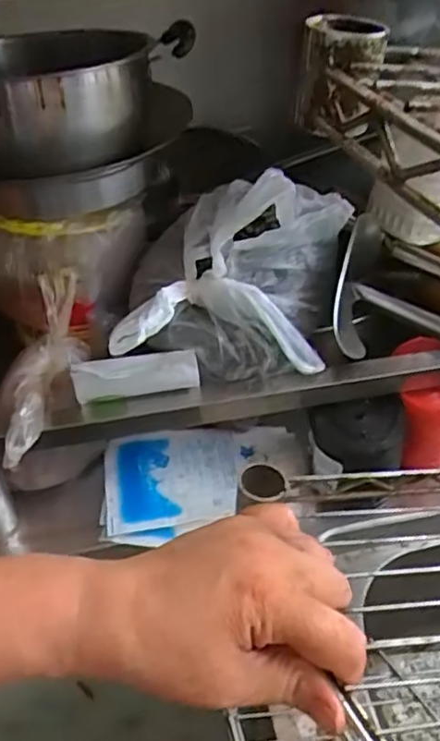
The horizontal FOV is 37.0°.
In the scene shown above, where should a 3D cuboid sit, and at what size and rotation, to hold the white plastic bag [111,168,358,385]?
[{"bbox_3d":[0.012,-0.084,0.595,0.200,0.169,0.140,-5,40,2],"label":"white plastic bag"}]

